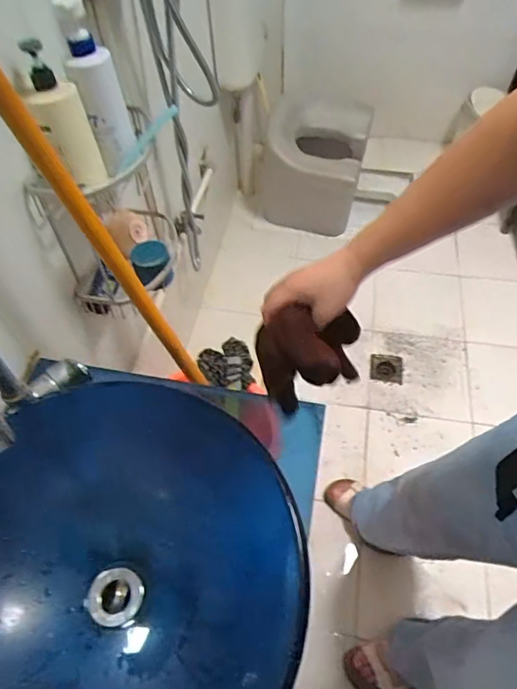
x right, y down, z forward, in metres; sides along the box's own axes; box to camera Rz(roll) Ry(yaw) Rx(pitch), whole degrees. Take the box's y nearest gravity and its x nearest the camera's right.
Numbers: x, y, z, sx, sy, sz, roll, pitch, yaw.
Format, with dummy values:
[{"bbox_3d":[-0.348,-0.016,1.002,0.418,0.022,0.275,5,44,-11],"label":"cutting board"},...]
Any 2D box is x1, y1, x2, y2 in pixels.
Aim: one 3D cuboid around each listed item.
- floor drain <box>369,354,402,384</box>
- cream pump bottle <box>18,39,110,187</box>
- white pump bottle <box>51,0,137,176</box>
[{"bbox_3d":[0.399,0.074,1.511,0.096,0.007,0.098,7,55,6],"label":"floor drain"},{"bbox_3d":[-0.259,-0.295,0.647,0.068,0.193,0.060,-20,57,-13],"label":"cream pump bottle"},{"bbox_3d":[-0.222,-0.350,0.663,0.065,0.207,0.062,-12,55,-7],"label":"white pump bottle"}]

